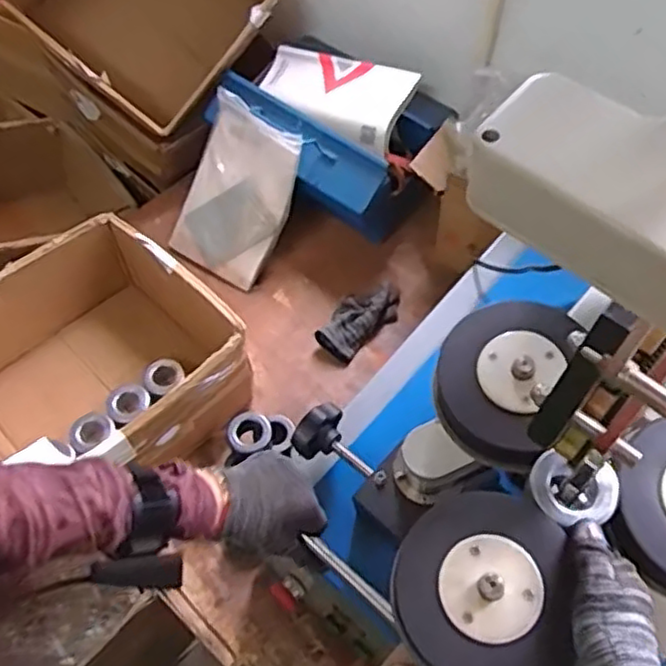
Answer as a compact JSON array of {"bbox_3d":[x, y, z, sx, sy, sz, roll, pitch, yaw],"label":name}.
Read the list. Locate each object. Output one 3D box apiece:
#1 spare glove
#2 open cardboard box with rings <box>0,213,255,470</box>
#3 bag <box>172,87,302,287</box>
[{"bbox_3d":[0.045,-0.028,1.087,0.079,0.032,0.166,37,65,22],"label":"spare glove"},{"bbox_3d":[-0.329,0.051,0.949,0.317,0.180,0.334,39,65,22],"label":"open cardboard box with rings"},{"bbox_3d":[-0.158,-0.228,1.113,0.177,0.272,0.024,31,22,19],"label":"bag"}]

